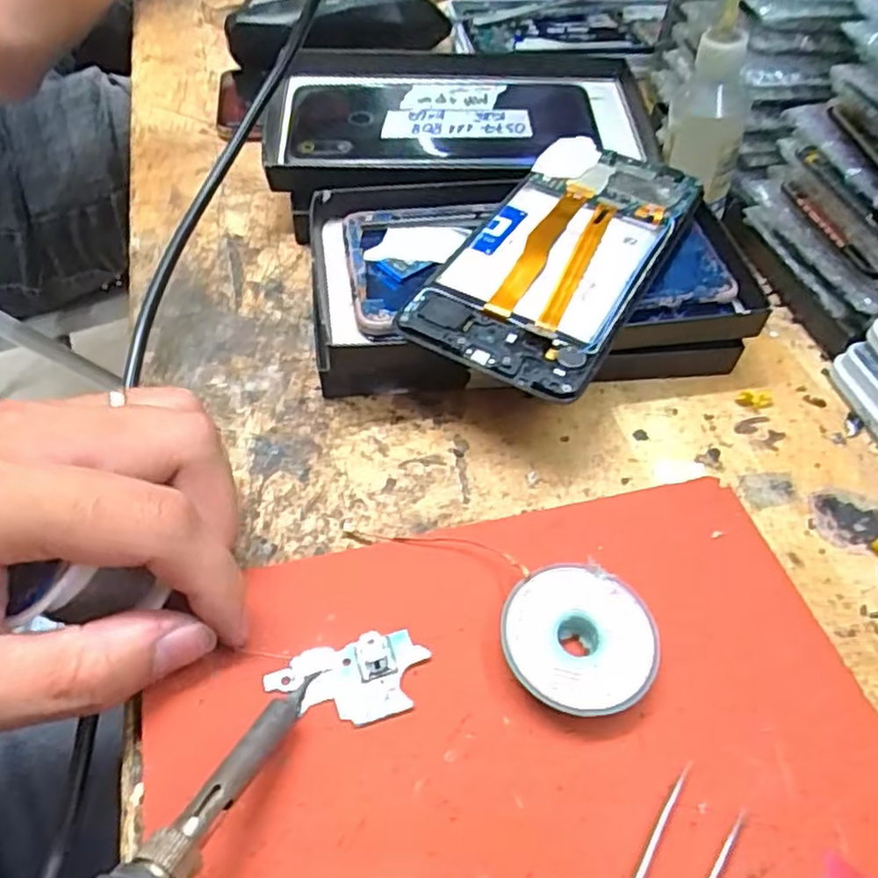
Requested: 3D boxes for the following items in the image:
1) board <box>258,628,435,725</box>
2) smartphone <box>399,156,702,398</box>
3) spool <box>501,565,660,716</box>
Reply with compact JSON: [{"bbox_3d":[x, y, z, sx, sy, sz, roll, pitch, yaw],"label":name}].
[{"bbox_3d":[-0.026,0.069,0.203,0.044,0.004,0.024,-13,53,-13],"label":"board"},{"bbox_3d":[0.050,-0.075,0.280,0.070,0.011,0.142,25,54,17],"label":"smartphone"},{"bbox_3d":[0.040,0.060,0.208,0.043,0.013,0.043,0,51,-3],"label":"spool"}]

